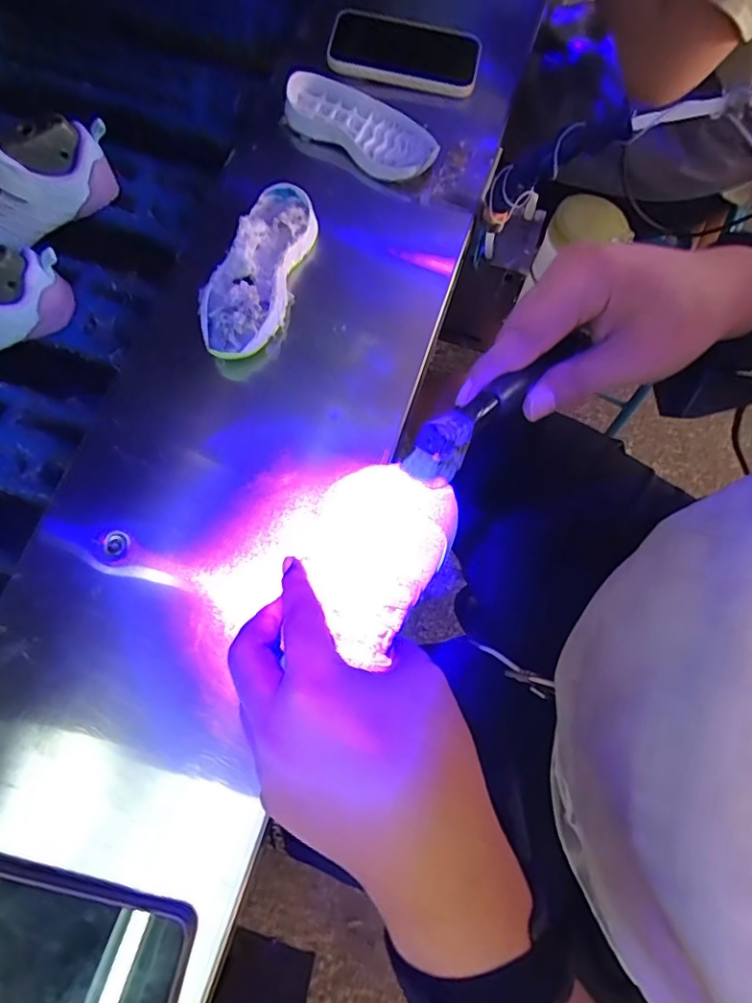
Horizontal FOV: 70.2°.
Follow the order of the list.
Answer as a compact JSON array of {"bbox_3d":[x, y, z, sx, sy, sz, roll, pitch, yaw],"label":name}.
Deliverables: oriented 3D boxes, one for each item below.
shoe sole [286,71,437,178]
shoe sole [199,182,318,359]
[{"bbox_3d":[-0.012,-0.366,0.526,0.162,0.031,0.073,34,76,4],"label":"shoe sole"},{"bbox_3d":[-0.104,-0.203,0.459,0.074,0.035,0.175,18,75,-1],"label":"shoe sole"}]

